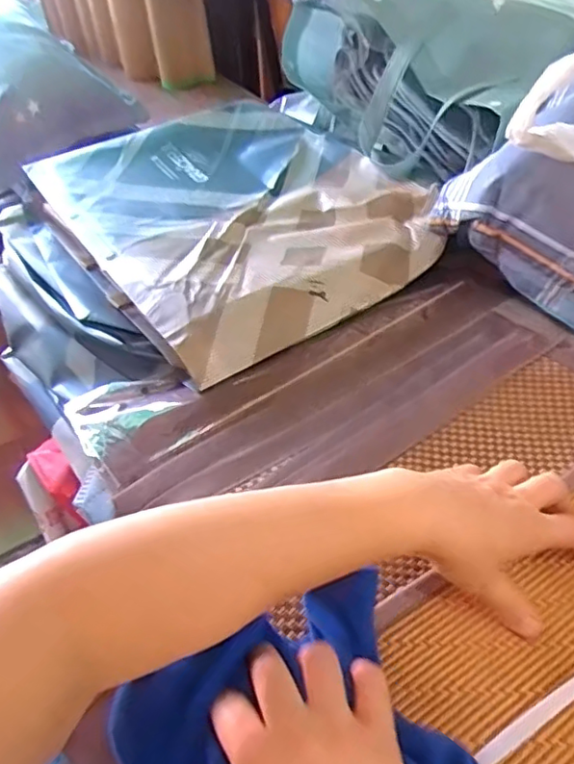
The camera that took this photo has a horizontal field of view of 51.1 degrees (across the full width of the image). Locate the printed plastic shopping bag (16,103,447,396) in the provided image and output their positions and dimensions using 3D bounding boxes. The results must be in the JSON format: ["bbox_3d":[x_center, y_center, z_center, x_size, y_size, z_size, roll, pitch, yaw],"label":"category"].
[{"bbox_3d":[-0.082,-0.249,0.808,0.395,0.043,0.570,-28,50,-20],"label":"printed plastic shopping bag"}]

